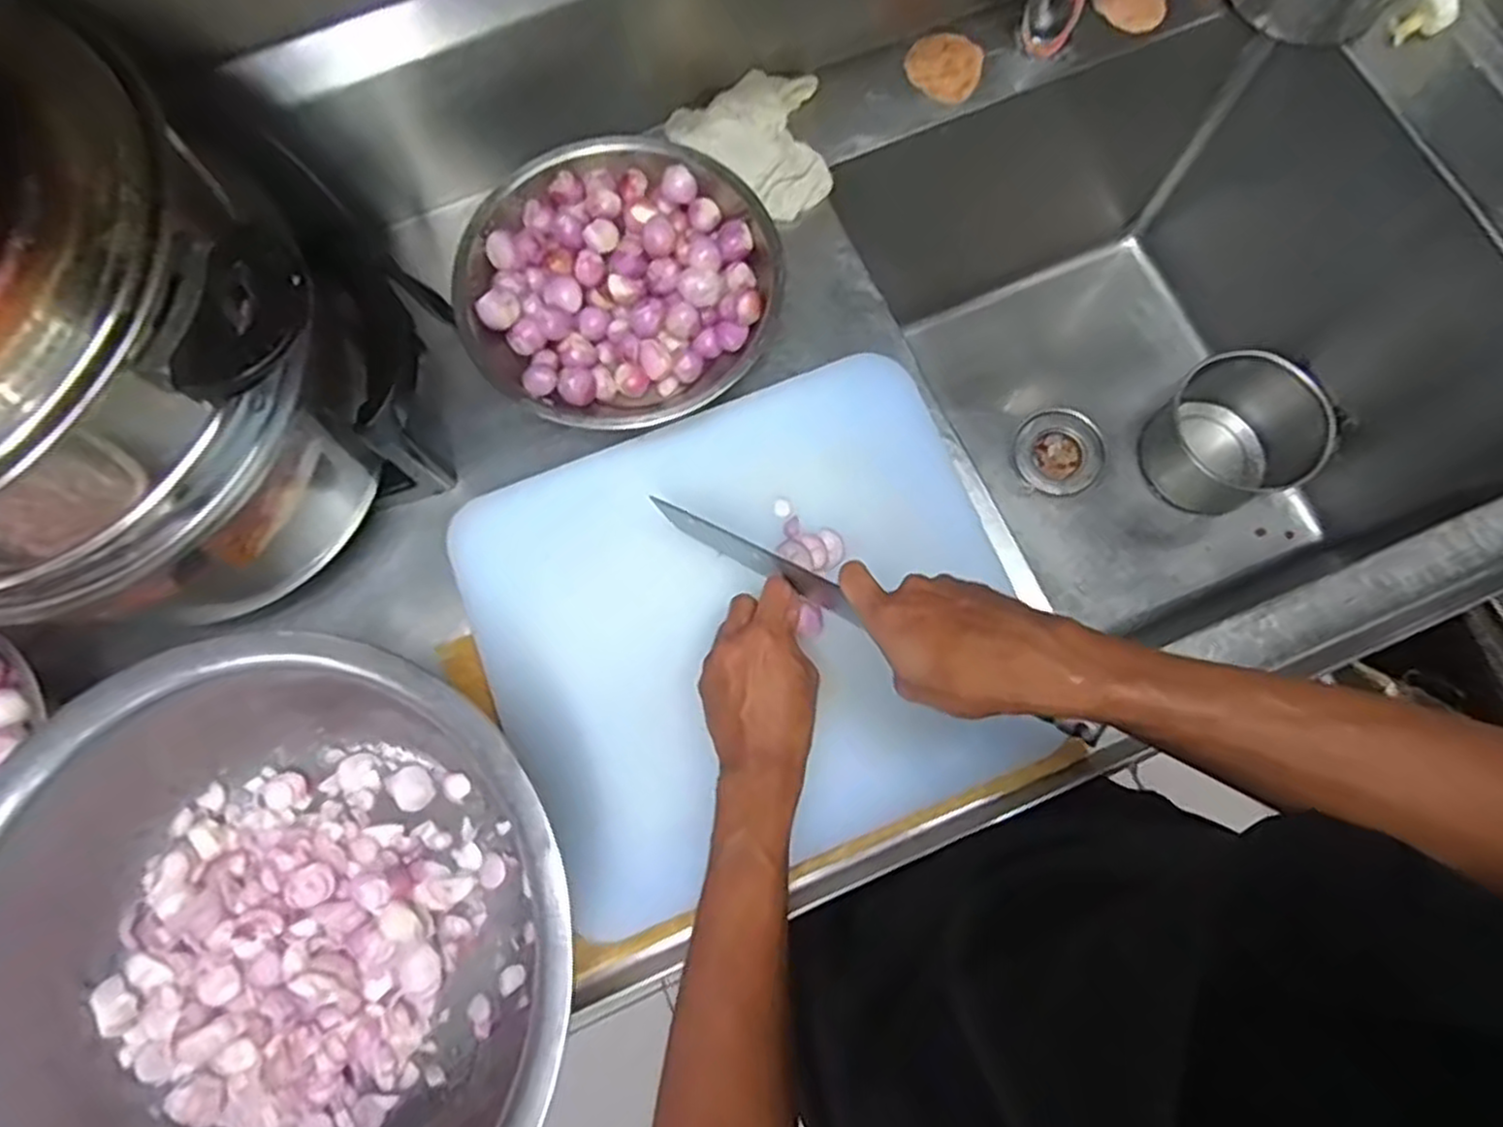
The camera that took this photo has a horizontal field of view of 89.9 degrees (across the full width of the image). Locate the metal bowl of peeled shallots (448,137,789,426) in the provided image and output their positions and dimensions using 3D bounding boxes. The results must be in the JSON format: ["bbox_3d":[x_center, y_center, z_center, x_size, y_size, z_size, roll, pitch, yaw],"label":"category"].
[{"bbox_3d":[-0.103,-0.215,0.618,0.241,0.089,0.228,0,76,1],"label":"metal bowl of peeled shallots"}]

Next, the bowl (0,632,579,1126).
[{"bbox_3d":[-0.292,0.239,0.475,0.375,0.142,0.363,0,76,1],"label":"bowl"}]

